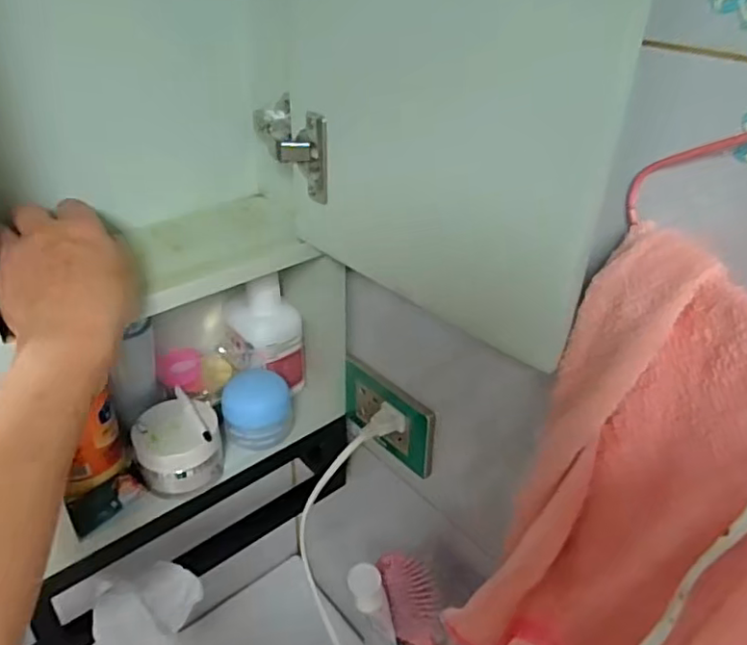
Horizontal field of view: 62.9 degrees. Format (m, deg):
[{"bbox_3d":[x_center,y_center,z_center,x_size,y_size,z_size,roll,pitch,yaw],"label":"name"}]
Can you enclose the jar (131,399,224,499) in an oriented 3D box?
[{"bbox_3d":[-0.161,0.107,0.509,0.066,0.064,0.058,-8,35,-15],"label":"jar"}]

